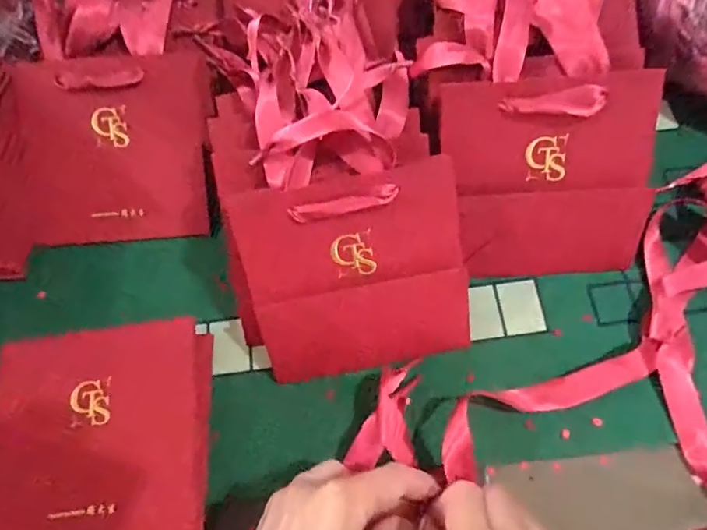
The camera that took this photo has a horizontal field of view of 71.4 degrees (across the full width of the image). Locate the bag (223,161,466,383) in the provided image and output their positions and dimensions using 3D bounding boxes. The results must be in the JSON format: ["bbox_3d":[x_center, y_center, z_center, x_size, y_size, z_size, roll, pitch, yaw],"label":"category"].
[{"bbox_3d":[0.004,0.009,0.323,0.137,0.005,0.135,-11,114,-2],"label":"bag"}]

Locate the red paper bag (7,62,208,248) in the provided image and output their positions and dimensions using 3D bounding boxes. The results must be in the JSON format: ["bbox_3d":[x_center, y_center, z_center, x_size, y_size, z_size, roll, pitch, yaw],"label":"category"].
[{"bbox_3d":[-0.179,-0.089,0.384,0.131,0.016,0.137,-4,98,-12],"label":"red paper bag"}]

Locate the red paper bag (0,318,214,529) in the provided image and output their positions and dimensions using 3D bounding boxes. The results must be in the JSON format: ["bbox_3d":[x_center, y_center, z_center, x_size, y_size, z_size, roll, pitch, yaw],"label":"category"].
[{"bbox_3d":[-0.171,0.114,0.328,0.143,0.026,0.141,-4,71,-1],"label":"red paper bag"}]

